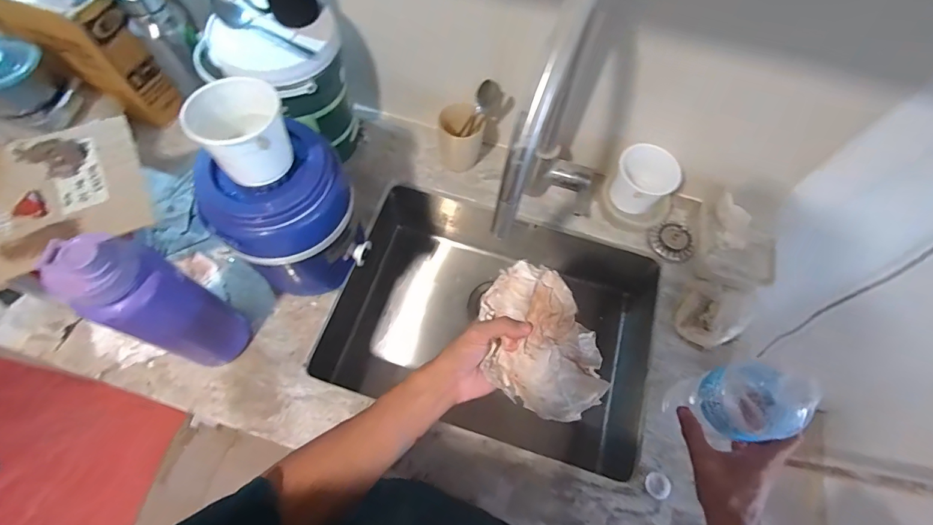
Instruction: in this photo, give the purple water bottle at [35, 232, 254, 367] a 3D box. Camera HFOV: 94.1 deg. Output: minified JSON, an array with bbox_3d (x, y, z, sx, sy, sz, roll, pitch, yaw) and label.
[{"bbox_3d":[-0.351,0.053,0.507,0.067,0.291,0.085,21,66,7],"label":"purple water bottle"}]

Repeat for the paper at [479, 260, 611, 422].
[{"bbox_3d":[0.077,0.094,0.490,0.113,0.094,0.168,-22,68,-12],"label":"paper"}]

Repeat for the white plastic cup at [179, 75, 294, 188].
[{"bbox_3d":[-0.240,-0.137,0.478,0.093,0.090,0.086,-34,71,-17],"label":"white plastic cup"}]

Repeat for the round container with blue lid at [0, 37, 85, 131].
[{"bbox_3d":[-0.648,-0.259,0.634,0.106,0.092,0.105,1,65,-2],"label":"round container with blue lid"}]

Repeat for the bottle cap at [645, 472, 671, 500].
[{"bbox_3d":[0.257,0.300,0.585,0.036,0.009,0.031,8,65,1],"label":"bottle cap"}]

